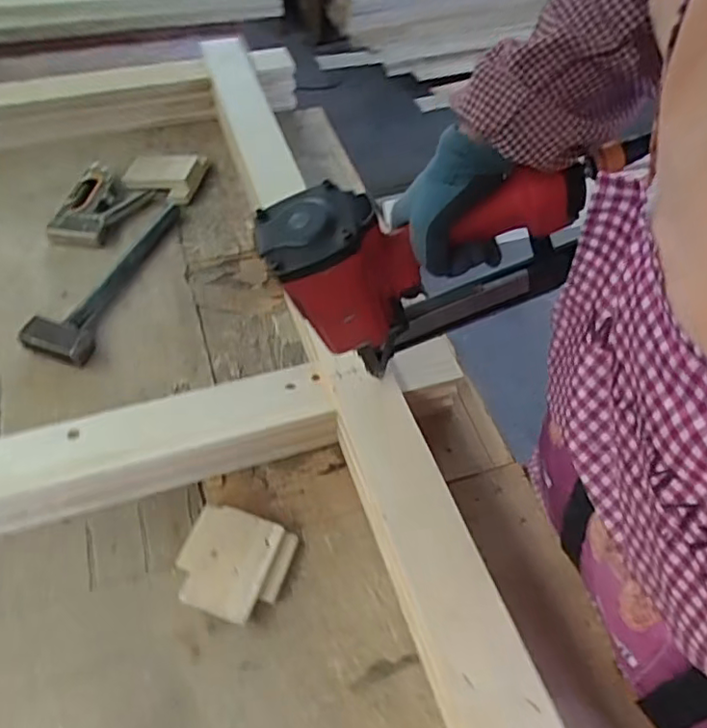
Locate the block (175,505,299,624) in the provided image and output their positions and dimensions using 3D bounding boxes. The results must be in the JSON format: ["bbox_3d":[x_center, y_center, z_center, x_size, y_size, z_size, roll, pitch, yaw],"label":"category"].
[{"bbox_3d":[-0.121,0.201,0.610,0.105,0.028,0.099,16,54,10],"label":"block"}]

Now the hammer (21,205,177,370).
[{"bbox_3d":[-0.347,-0.132,0.849,0.096,0.036,0.311,9,53,4],"label":"hammer"}]

